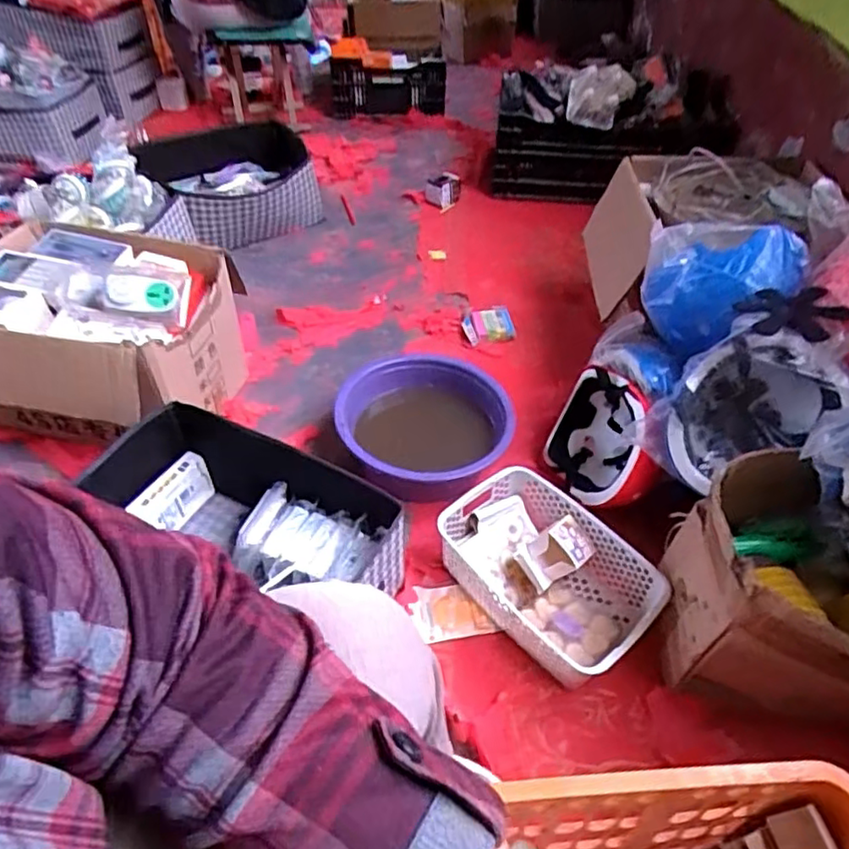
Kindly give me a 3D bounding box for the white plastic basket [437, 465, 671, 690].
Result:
[{"bbox_3d":[0.176,0.213,0.904,0.201,0.100,0.303,-28,52,-26],"label":"white plastic basket"}]

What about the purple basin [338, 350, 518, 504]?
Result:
[{"bbox_3d":[0.000,0.020,1.086,0.274,0.150,0.290,1,45,-1],"label":"purple basin"}]

